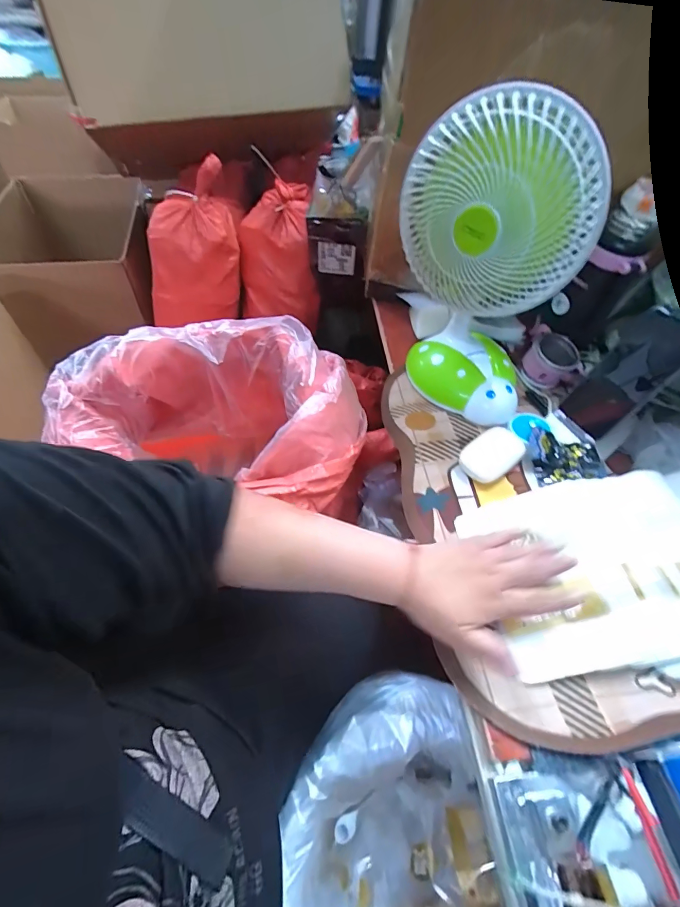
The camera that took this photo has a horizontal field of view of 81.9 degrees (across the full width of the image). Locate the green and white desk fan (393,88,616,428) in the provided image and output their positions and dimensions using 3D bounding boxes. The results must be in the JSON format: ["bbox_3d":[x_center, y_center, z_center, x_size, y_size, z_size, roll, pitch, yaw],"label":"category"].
[{"bbox_3d":[0.180,-0.225,0.494,0.213,0.338,0.130,34,59,20],"label":"green and white desk fan"}]

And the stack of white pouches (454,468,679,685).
[{"bbox_3d":[0.292,0.119,0.412,0.272,0.022,0.193,-11,59,9],"label":"stack of white pouches"}]

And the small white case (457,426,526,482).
[{"bbox_3d":[0.202,0.000,0.520,0.083,0.025,0.056,-32,62,-24],"label":"small white case"}]

